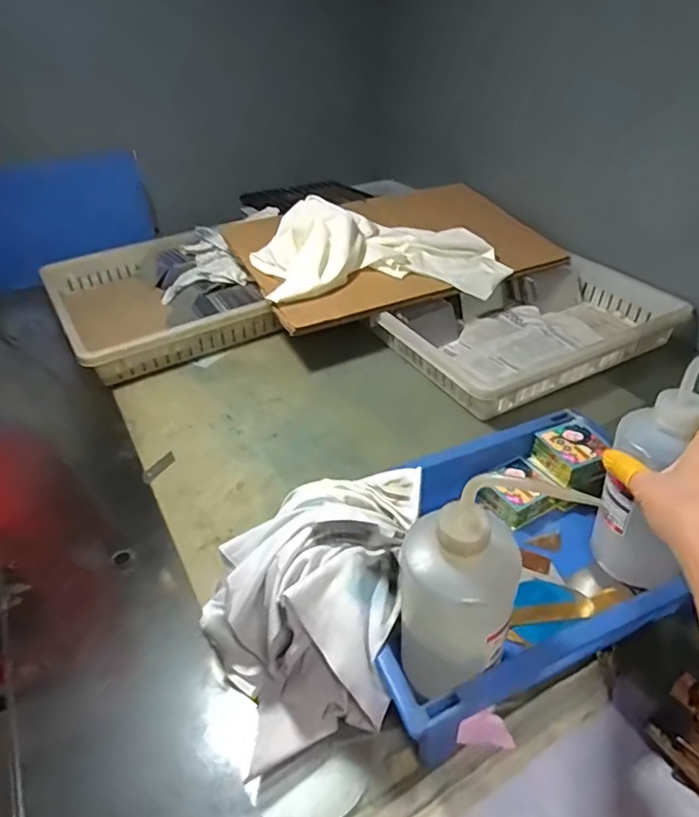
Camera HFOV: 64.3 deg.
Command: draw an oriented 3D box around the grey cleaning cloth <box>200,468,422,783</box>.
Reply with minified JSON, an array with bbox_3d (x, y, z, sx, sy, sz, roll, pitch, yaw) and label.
[{"bbox_3d":[-0.035,0.145,0.445,0.155,0.130,0.217,6,38,11],"label":"grey cleaning cloth"}]

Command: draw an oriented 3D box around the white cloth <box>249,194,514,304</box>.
[{"bbox_3d":[0.046,-0.242,0.851,0.377,0.108,0.165,-9,38,-8],"label":"white cloth"}]

